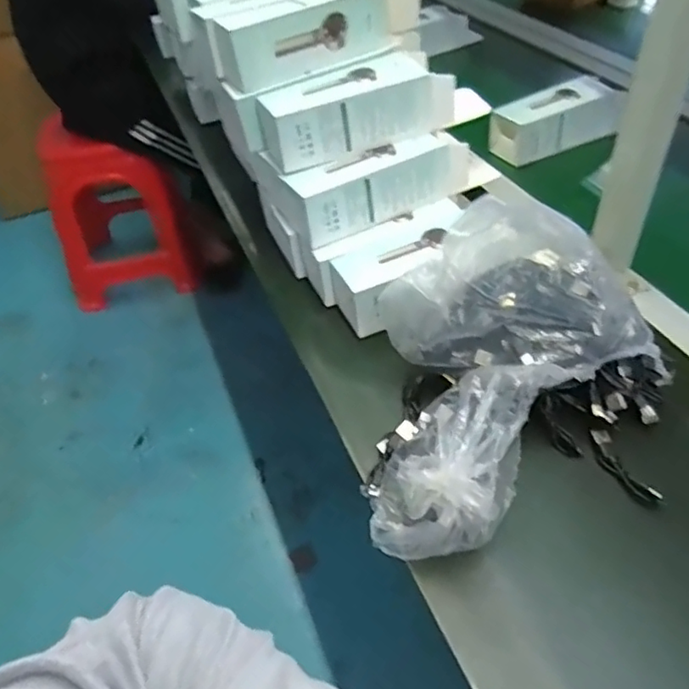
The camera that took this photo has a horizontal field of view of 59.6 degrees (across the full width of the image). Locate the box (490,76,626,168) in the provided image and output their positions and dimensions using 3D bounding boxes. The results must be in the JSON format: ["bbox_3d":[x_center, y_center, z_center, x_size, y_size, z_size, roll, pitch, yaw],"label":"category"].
[{"bbox_3d":[0.288,-0.300,0.817,0.168,0.061,0.064,-18,45,-13],"label":"box"}]

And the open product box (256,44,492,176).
[{"bbox_3d":[0.030,-0.248,0.619,0.239,0.061,0.076,-20,46,-14],"label":"open product box"}]

